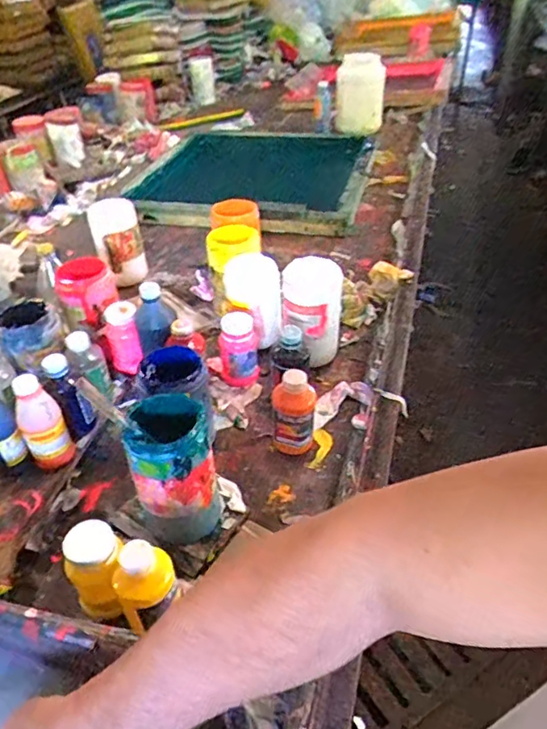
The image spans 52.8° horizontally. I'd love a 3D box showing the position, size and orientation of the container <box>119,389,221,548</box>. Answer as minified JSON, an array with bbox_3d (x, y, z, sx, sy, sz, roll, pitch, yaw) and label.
[{"bbox_3d":[-0.114,0.126,0.648,0.089,0.182,0.091,-10,40,-10],"label":"container"}]

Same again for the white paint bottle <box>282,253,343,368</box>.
[{"bbox_3d":[0.064,-0.089,0.922,0.098,0.148,0.099,3,39,5],"label":"white paint bottle"}]

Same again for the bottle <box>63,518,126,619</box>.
[{"bbox_3d":[-0.184,0.216,0.588,0.053,0.098,0.068,3,39,6],"label":"bottle"}]

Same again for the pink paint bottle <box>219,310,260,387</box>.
[{"bbox_3d":[-0.056,-0.026,0.893,0.061,0.107,0.057,-6,39,-5],"label":"pink paint bottle"}]

